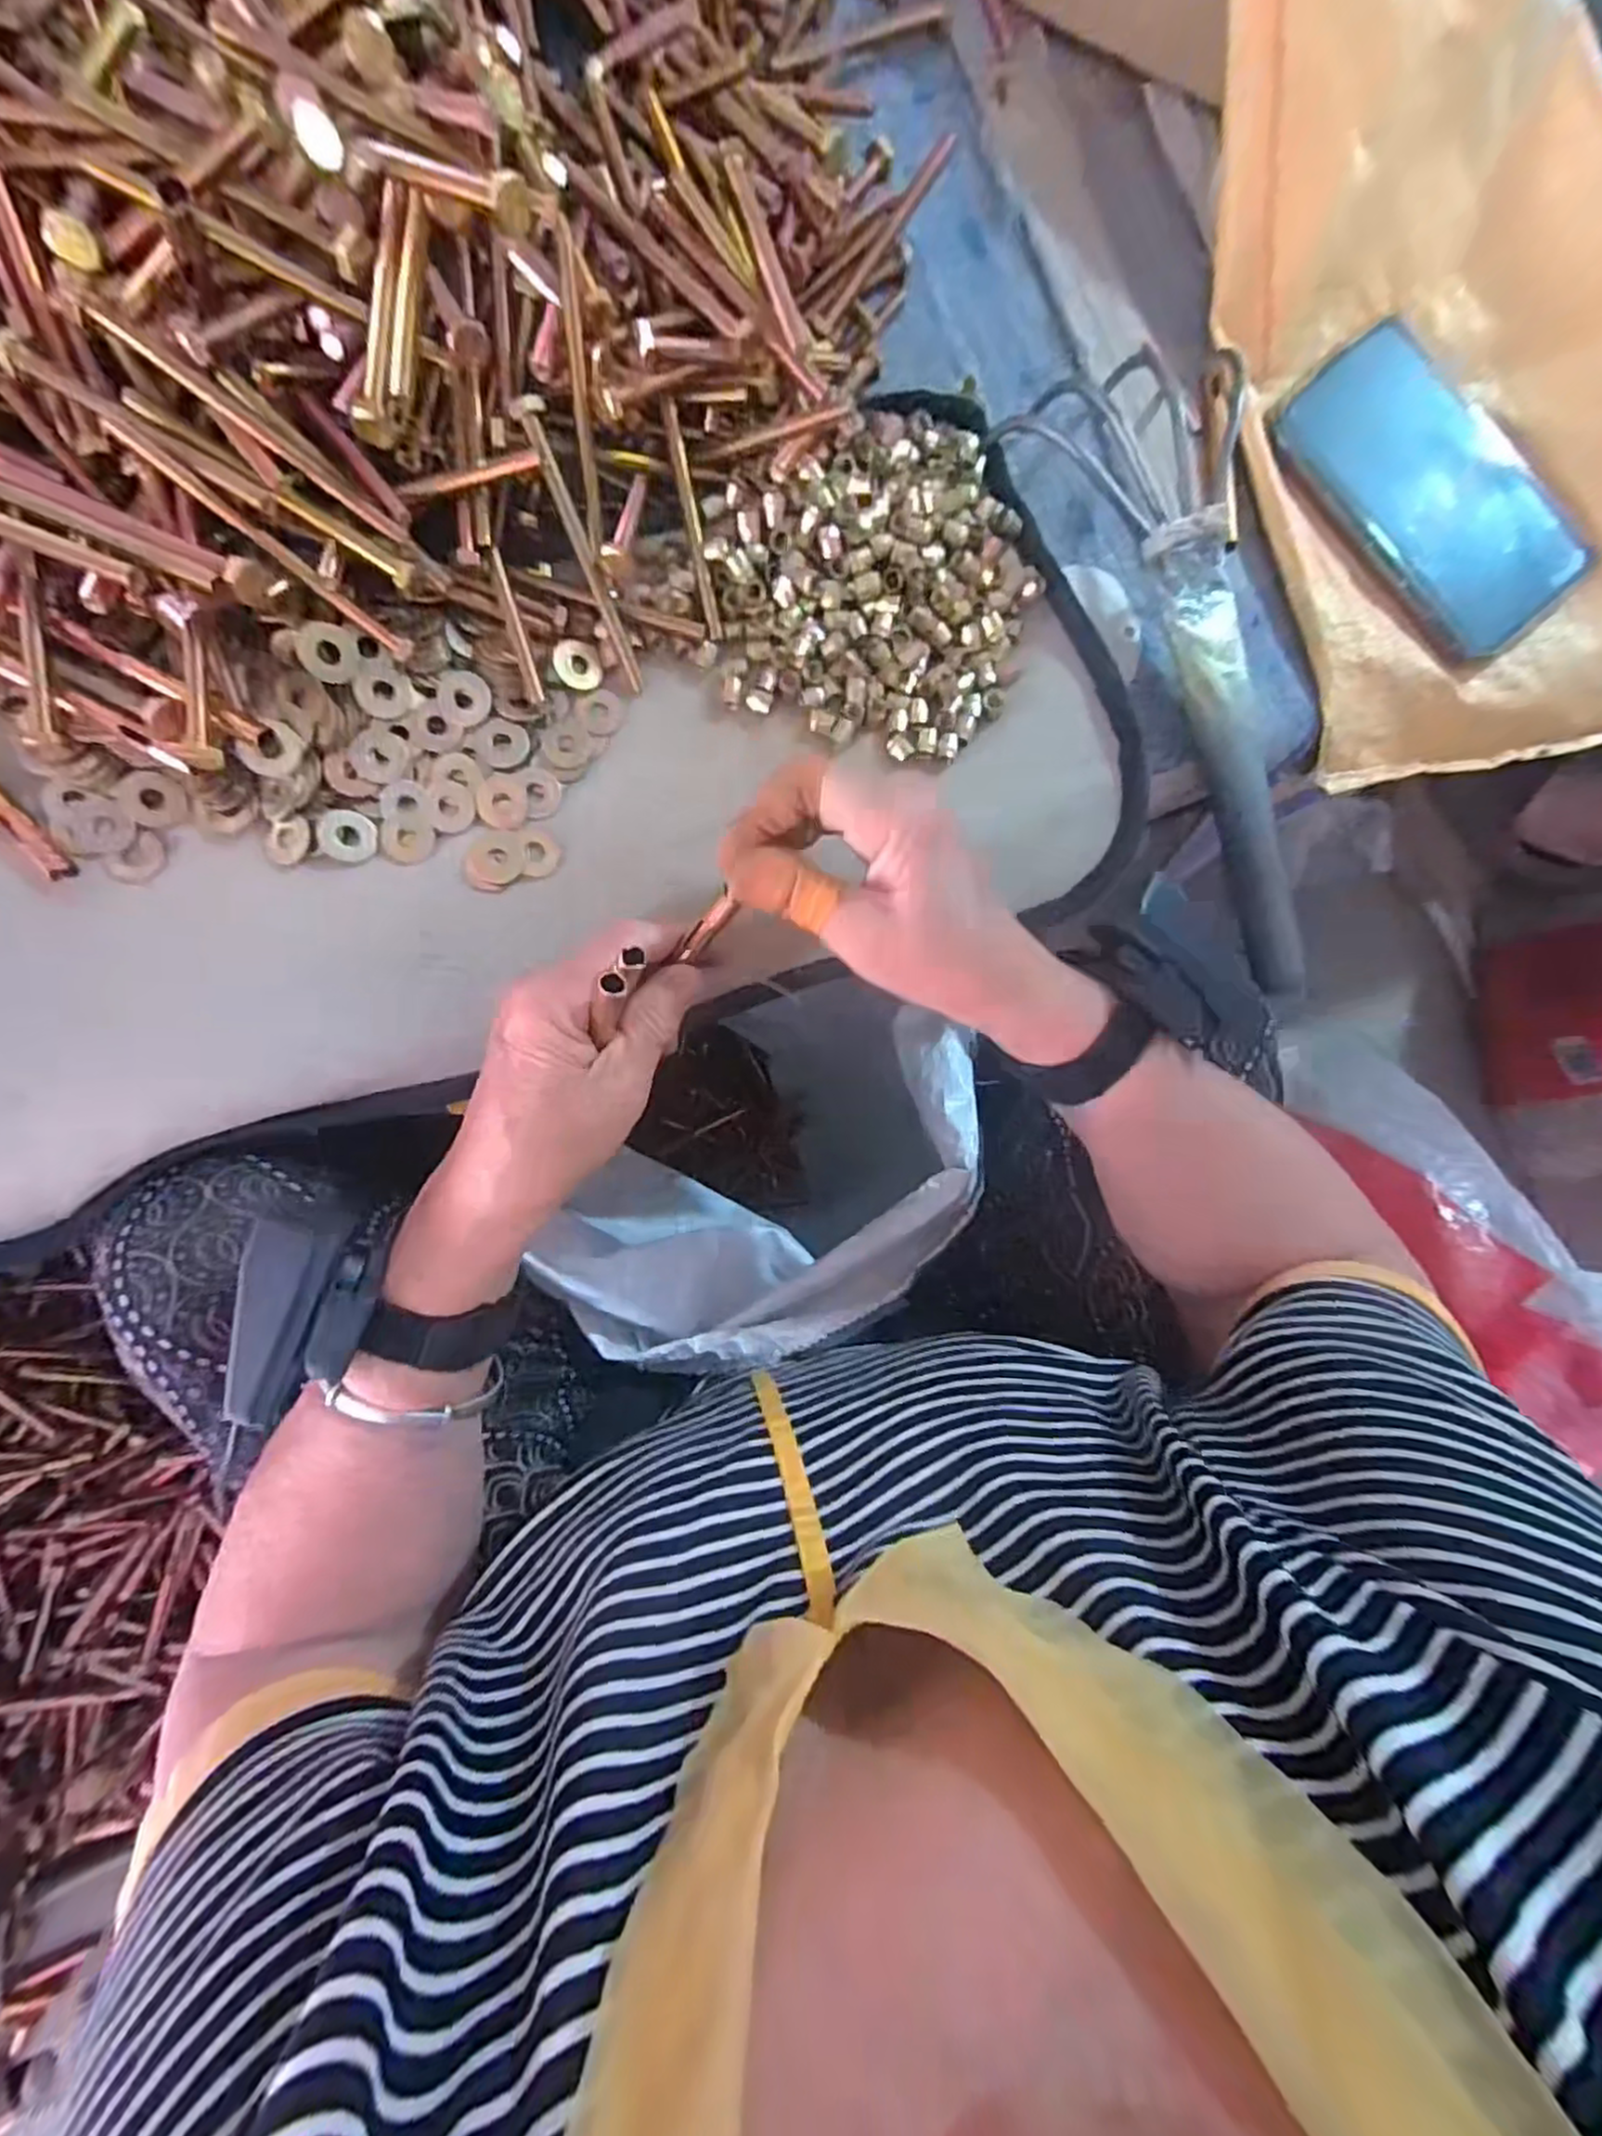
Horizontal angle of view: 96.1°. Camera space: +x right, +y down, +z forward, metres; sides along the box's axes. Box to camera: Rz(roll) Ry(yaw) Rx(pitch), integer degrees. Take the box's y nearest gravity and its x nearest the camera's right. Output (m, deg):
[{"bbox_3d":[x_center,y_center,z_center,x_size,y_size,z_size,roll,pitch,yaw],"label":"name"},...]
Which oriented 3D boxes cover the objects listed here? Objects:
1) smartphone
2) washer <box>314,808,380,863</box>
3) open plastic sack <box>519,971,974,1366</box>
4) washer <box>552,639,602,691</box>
[{"bbox_3d":[0.306,-0.280,0.351,0.074,0.009,0.157,-41,85,12],"label":"smartphone"},{"bbox_3d":[-0.191,-0.098,0.301,0.021,0.005,0.021,0,87,-7],"label":"washer"},{"bbox_3d":[-0.022,0.057,0.576,0.240,0.395,0.265,22,85,-5],"label":"open plastic sack"},{"bbox_3d":[-0.099,-0.180,0.321,0.020,0.006,0.020,9,86,-6],"label":"washer"}]

